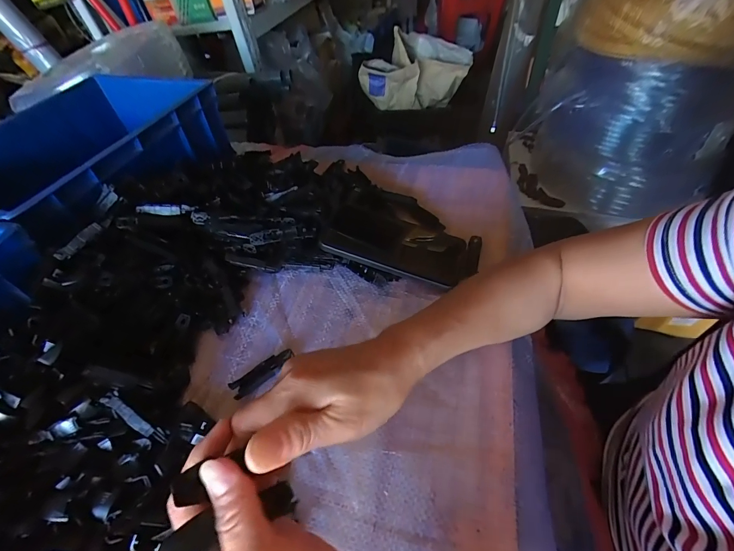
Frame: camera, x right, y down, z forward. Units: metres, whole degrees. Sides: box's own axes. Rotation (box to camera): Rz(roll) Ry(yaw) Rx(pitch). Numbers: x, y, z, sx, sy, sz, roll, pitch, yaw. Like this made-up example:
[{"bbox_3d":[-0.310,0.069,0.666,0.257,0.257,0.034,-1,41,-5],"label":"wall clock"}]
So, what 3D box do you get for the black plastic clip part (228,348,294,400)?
[{"bbox_3d":[-0.101,0.095,0.340,0.064,0.010,0.018,-31,53,-20],"label":"black plastic clip part"}]

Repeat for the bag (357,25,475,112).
[{"bbox_3d":[0.137,-0.629,1.109,0.381,0.200,0.156,-31,53,-18],"label":"bag"}]

